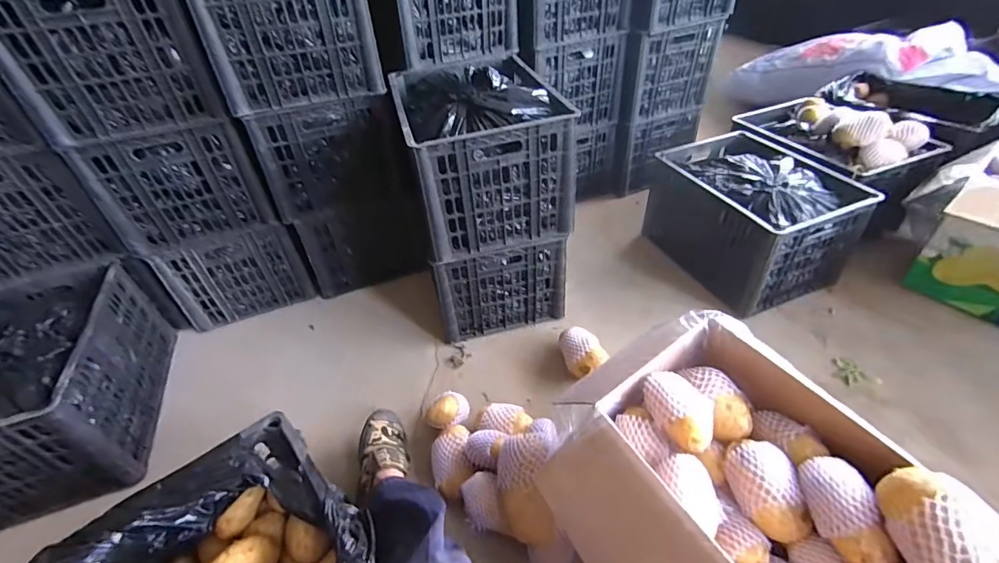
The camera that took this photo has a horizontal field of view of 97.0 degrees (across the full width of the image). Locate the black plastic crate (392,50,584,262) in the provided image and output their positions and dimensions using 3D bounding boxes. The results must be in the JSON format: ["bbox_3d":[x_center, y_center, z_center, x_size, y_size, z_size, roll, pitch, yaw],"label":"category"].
[{"bbox_3d":[-0.057,-0.337,1.103,0.339,0.303,0.463,-13,42,-9],"label":"black plastic crate"}]

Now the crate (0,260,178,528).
[{"bbox_3d":[-1.033,0.244,1.010,0.365,0.295,0.460,-16,43,-13],"label":"crate"}]

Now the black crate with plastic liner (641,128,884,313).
[{"bbox_3d":[0.692,-0.190,1.277,0.322,0.279,0.473,-18,43,-14],"label":"black crate with plastic liner"}]

